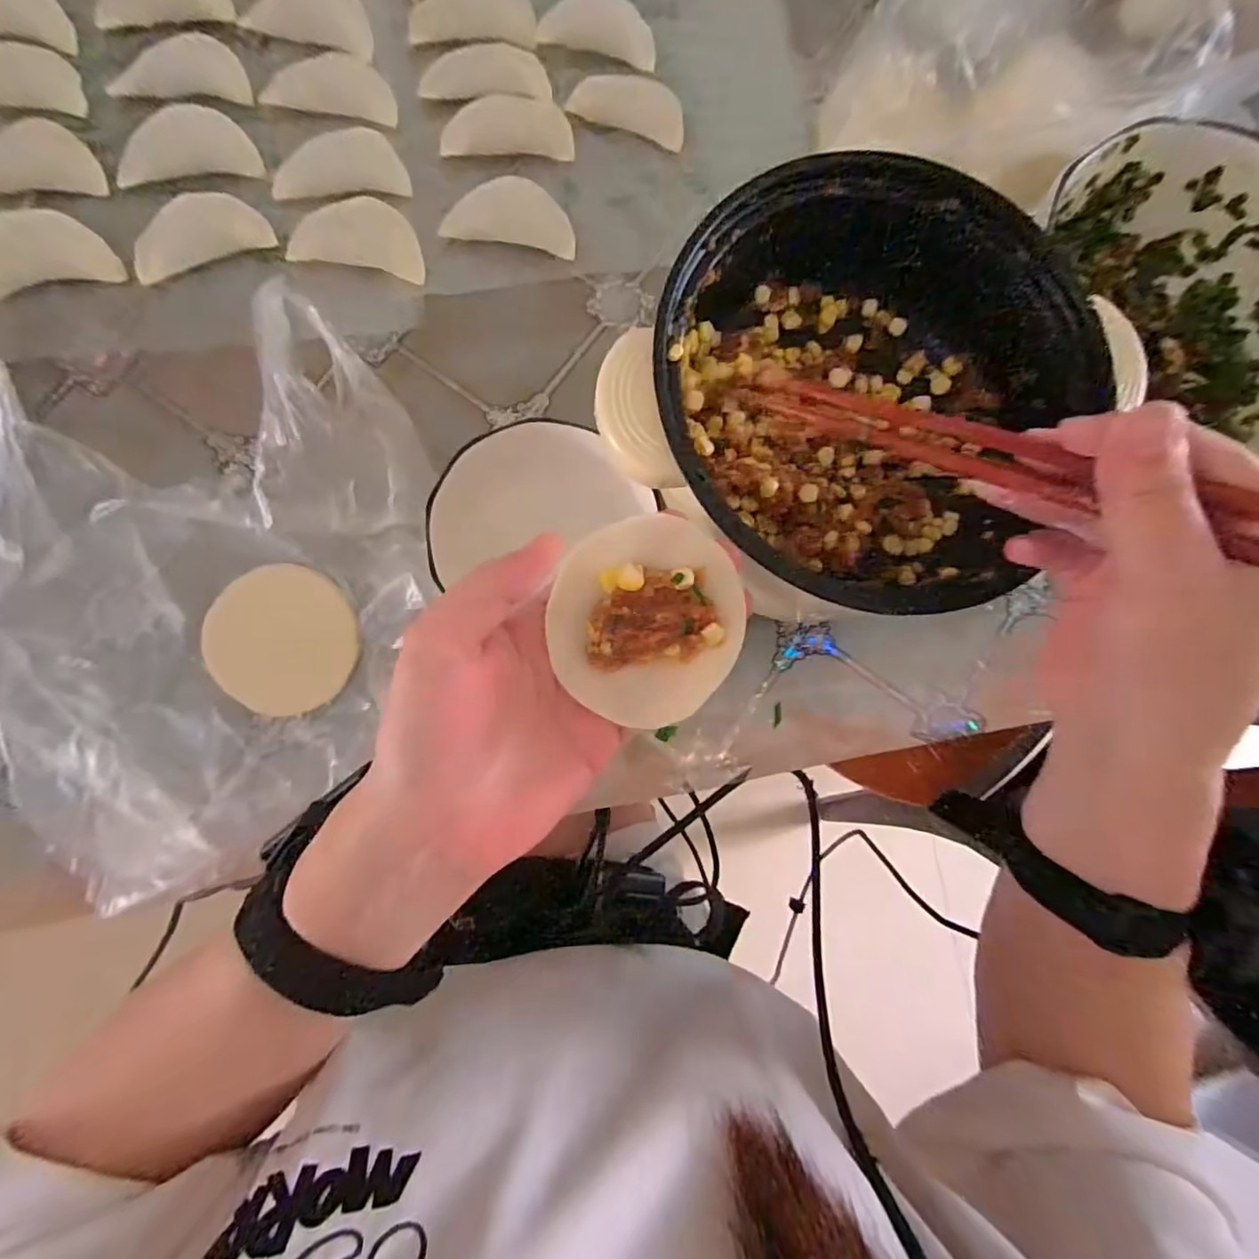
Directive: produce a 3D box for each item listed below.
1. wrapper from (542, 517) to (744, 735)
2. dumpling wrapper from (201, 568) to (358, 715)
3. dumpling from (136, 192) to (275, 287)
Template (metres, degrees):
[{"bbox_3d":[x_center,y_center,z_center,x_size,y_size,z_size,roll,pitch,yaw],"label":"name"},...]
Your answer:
[{"bbox_3d":[0.007,-0.004,0.219,0.069,0.016,0.076,15,82,-5],"label":"wrapper"},{"bbox_3d":[-0.189,0.006,0.318,0.073,0.004,0.079,0,91,-15],"label":"dumpling wrapper"},{"bbox_3d":[-0.246,-0.226,0.330,0.073,0.013,0.033,-27,87,-9],"label":"dumpling"}]

